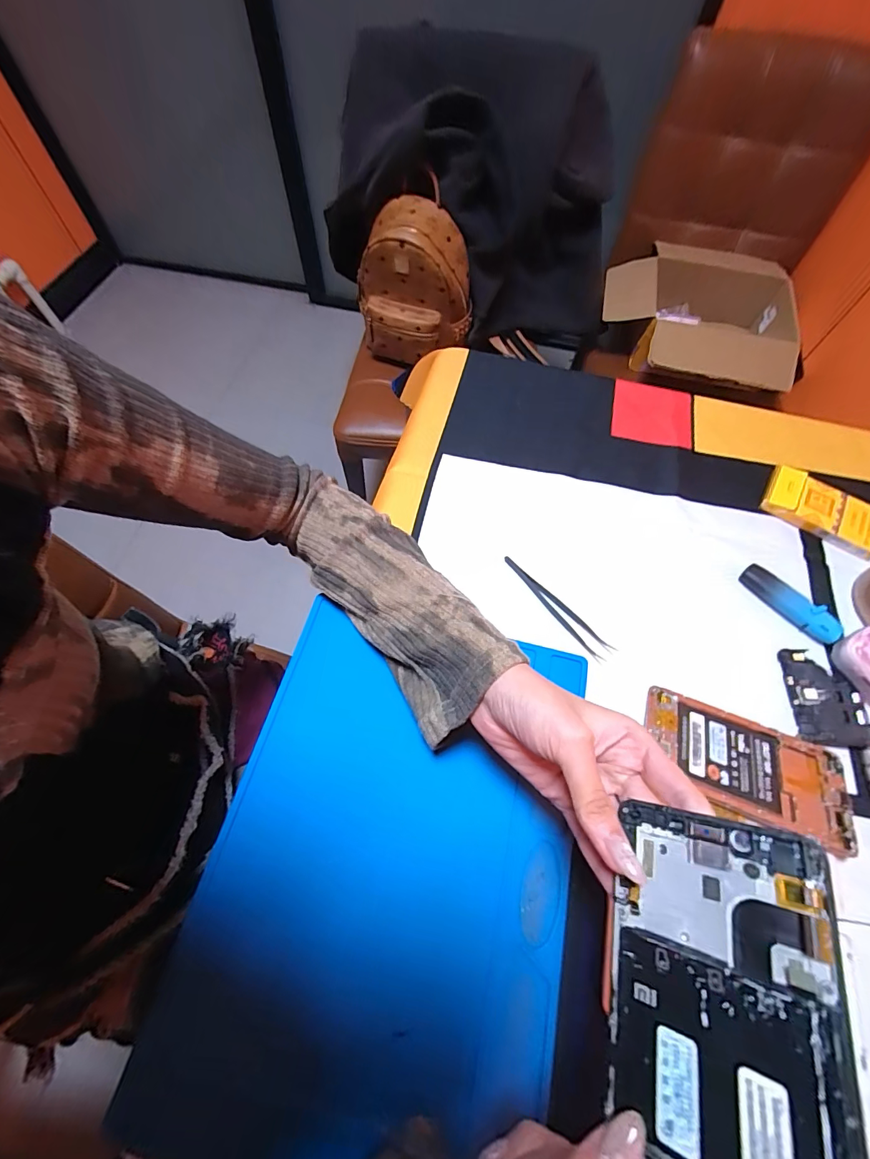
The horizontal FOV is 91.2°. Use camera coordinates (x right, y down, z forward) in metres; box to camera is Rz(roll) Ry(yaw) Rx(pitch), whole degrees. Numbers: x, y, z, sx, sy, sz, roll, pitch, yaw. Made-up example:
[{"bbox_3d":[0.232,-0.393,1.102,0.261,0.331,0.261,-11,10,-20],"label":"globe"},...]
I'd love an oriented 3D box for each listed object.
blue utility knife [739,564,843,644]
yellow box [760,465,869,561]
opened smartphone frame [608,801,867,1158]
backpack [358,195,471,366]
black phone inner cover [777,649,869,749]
[{"bbox_3d":[0.305,0.021,0.365,0.021,0.014,0.084,-36,70,-17],"label":"blue utility knife"},{"bbox_3d":[0.372,-0.068,0.408,0.103,0.018,0.056,31,67,13],"label":"yellow box"},{"bbox_3d":[0.100,0.166,0.150,0.070,0.004,0.145,-8,57,39],"label":"opened smartphone frame"},{"bbox_3d":[-0.047,-0.535,0.794,0.217,0.230,0.100,15,65,6],"label":"backpack"},{"bbox_3d":[0.304,0.092,0.333,0.048,0.004,0.071,2,64,11],"label":"black phone inner cover"}]

